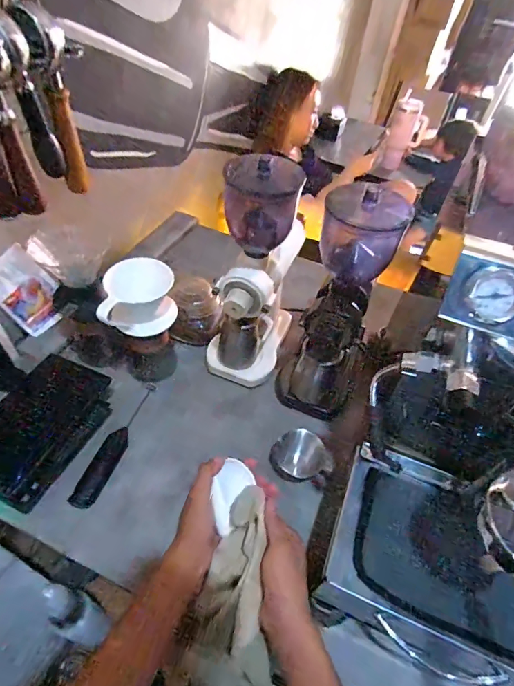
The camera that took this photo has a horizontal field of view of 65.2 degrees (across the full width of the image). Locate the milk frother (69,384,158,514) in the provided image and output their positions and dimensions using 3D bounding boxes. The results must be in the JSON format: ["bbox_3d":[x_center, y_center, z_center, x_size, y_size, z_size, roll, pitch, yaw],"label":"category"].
[{"bbox_3d":[-0.214,0.150,0.629,0.036,0.025,0.218,18,49,9],"label":"milk frother"}]

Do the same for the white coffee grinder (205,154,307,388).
[{"bbox_3d":[-0.002,-0.105,0.649,0.132,0.377,0.184,10,48,2],"label":"white coffee grinder"}]

